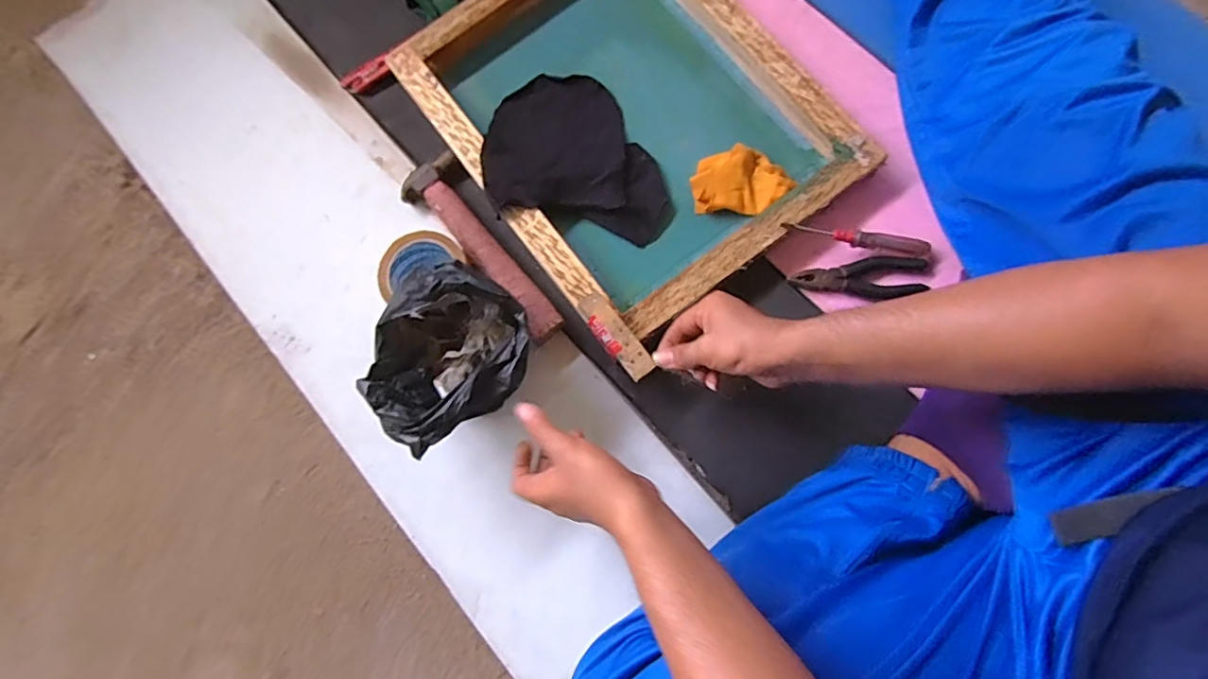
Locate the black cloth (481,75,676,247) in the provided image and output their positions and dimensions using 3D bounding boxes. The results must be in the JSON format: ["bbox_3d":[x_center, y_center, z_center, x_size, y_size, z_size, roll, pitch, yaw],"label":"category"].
[{"bbox_3d":[-0.026,-0.222,0.663,0.218,0.031,0.189,8,79,6],"label":"black cloth"}]

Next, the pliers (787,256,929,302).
[{"bbox_3d":[0.280,-0.064,0.611,0.138,0.025,0.045,-4,75,0],"label":"pliers"}]

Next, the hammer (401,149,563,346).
[{"bbox_3d":[-0.139,-0.104,0.643,0.067,0.031,0.253,-38,78,-4],"label":"hammer"}]

